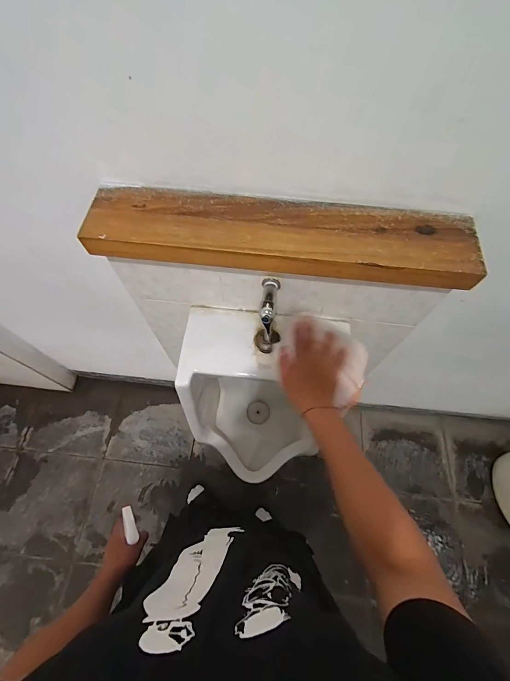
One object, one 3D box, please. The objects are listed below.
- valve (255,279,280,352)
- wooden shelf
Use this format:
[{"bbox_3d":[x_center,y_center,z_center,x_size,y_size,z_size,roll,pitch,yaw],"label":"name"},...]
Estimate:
[{"bbox_3d":[0.027,-0.043,0.563,0.042,0.105,0.099,6,65,2],"label":"valve"},{"bbox_3d":[0.039,-0.162,0.473,0.574,0.045,0.127,7,65,2],"label":"wooden shelf"}]

